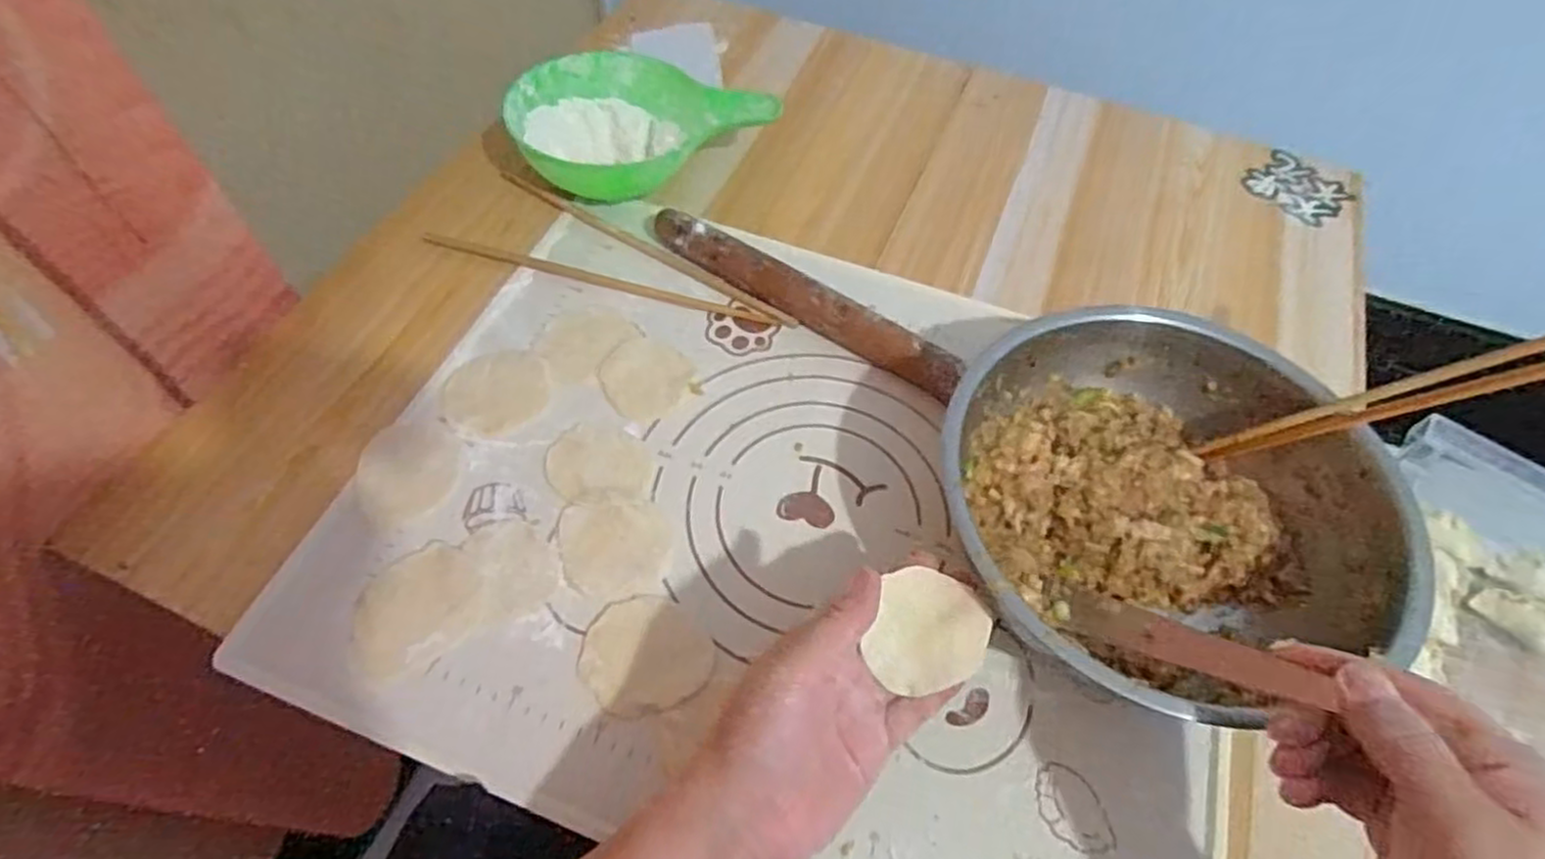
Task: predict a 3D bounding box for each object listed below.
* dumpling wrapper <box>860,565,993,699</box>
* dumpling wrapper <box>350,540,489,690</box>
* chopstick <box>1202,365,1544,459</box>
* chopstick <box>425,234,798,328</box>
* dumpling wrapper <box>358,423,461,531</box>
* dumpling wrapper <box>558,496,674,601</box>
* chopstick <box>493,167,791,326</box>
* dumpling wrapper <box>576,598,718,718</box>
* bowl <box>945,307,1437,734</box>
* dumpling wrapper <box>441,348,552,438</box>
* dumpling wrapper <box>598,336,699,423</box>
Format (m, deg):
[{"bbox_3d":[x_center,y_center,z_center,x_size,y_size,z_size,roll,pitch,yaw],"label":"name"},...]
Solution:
[{"bbox_3d":[0.074,0.095,0.347,0.052,0.004,0.054,15,76,2],"label":"dumpling wrapper"},{"bbox_3d":[-0.191,0.095,0.396,0.071,0.004,0.059,-35,66,-23],"label":"dumpling wrapper"},{"bbox_3d":[0.337,-0.017,0.362,0.010,0.223,0.009,34,50,-33],"label":"chopstick"},{"bbox_3d":[-0.118,-0.104,0.523,0.271,0.006,0.012,15,58,6],"label":"chopstick"},{"bbox_3d":[-0.217,0.024,0.441,0.058,0.004,0.067,-31,64,-21],"label":"dumpling wrapper"},{"bbox_3d":[-0.088,0.065,0.422,0.061,0.004,0.060,2,57,-2],"label":"dumpling wrapper"},{"bbox_3d":[-0.098,-0.137,0.545,0.265,0.011,0.012,30,61,15],"label":"chopstick"},{"bbox_3d":[-0.067,0.118,0.392,0.063,0.004,0.065,2,57,-2],"label":"dumpling wrapper"},{"bbox_3d":[0.198,0.042,0.404,0.215,0.086,0.208,2,57,-2],"label":"bowl"},{"bbox_3d":[-0.176,-0.026,0.477,0.064,0.004,0.064,-21,59,-11],"label":"dumpling wrapper"},{"bbox_3d":[-0.083,-0.035,0.485,0.057,0.004,0.060,2,57,-2],"label":"dumpling wrapper"}]

